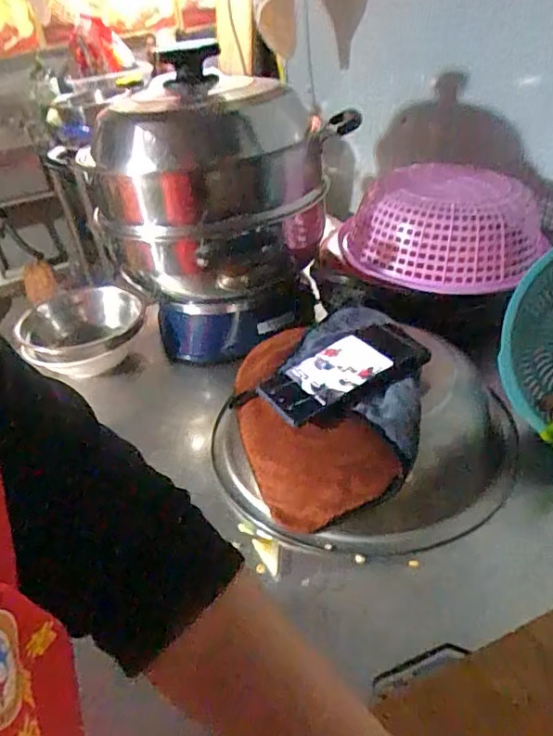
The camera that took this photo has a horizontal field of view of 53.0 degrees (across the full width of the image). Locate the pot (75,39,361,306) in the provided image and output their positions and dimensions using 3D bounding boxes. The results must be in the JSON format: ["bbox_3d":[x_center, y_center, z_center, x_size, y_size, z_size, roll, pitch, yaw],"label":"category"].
[{"bbox_3d":[-0.087,-0.267,0.833,0.318,0.268,0.287,19,43,31],"label":"pot"}]

